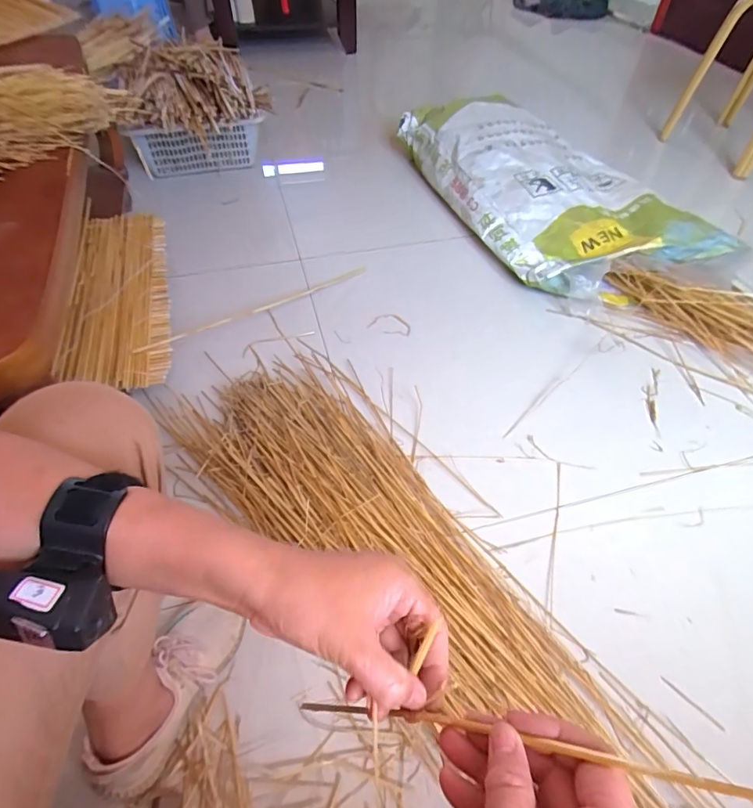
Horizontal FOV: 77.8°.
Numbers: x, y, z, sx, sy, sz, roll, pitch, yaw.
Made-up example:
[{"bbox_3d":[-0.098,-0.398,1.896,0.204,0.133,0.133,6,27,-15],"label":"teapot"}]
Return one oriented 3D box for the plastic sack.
[{"bbox_3d":[0.450,-0.632,1.280,0.484,0.147,0.888,-17,55,-14],"label":"plastic sack"}]

